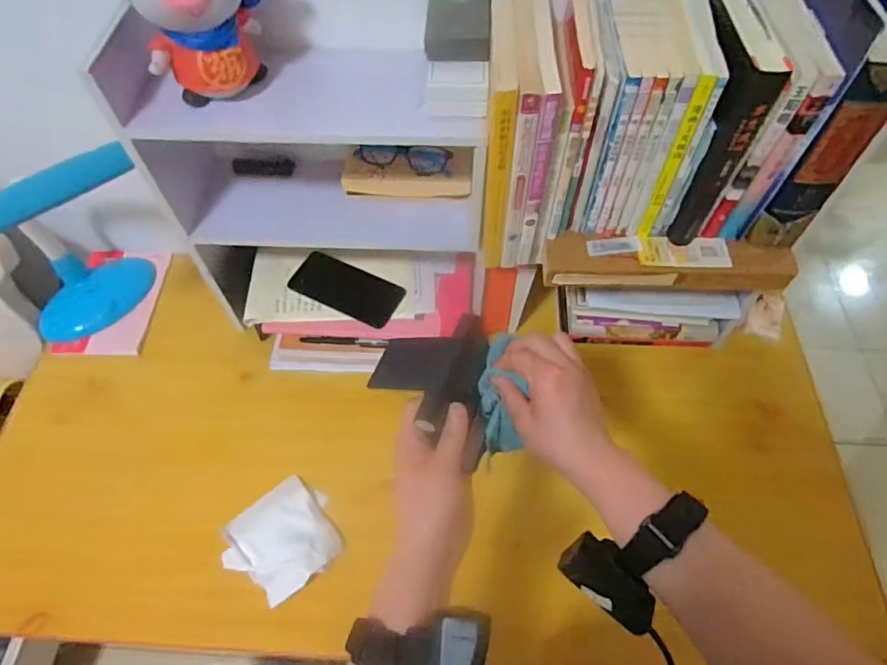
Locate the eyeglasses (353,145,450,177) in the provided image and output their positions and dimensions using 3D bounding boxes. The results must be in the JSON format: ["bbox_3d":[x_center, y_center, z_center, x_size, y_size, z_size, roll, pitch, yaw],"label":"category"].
[{"bbox_3d":[-0.053,-0.227,0.702,0.126,0.024,0.036,7,59,5],"label":"eyeglasses"}]

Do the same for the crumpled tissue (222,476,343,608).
[{"bbox_3d":[-0.208,0.261,0.690,0.132,0.047,0.132,-37,65,-19],"label":"crumpled tissue"}]

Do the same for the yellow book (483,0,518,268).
[{"bbox_3d":[0.059,-0.219,0.611,0.023,0.227,0.170,1,59,1],"label":"yellow book"}]

